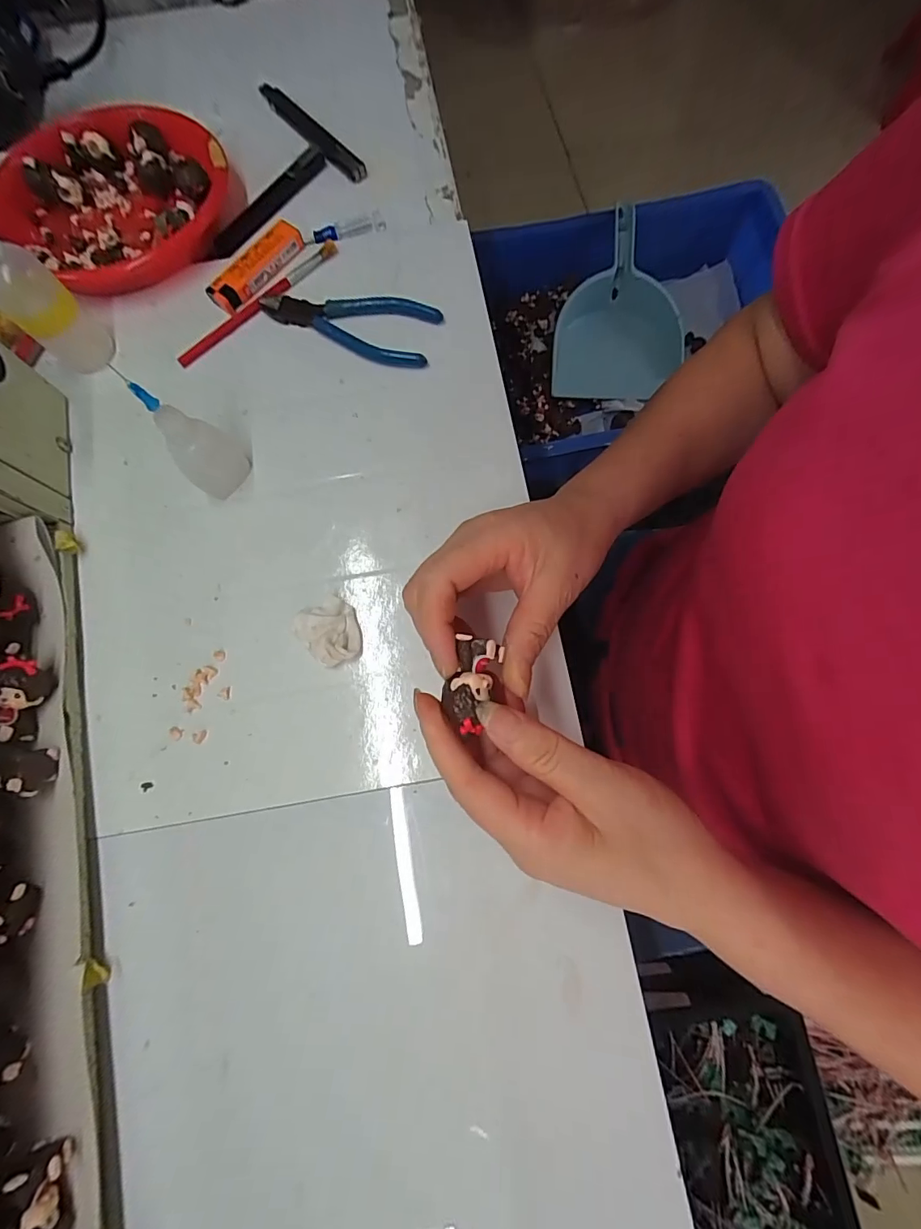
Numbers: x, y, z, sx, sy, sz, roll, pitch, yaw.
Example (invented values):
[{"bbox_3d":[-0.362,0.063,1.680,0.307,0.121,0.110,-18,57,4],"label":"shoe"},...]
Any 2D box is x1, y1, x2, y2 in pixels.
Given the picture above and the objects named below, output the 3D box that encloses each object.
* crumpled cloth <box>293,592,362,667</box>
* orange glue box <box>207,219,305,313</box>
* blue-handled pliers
[{"bbox_3d":[-0.079,0.011,0.286,0.035,0.012,0.040,-28,79,-4],"label":"crumpled cloth"},{"bbox_3d":[-0.149,-0.254,0.344,0.023,0.012,0.078,40,82,8],"label":"orange glue box"},{"bbox_3d":[-0.079,-0.201,0.330,0.123,0.009,0.047,6,79,2],"label":"blue-handled pliers"}]

